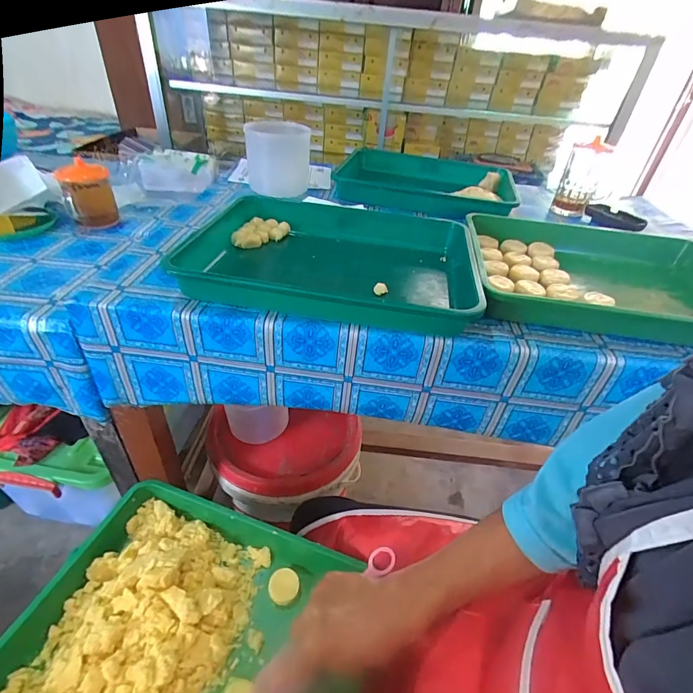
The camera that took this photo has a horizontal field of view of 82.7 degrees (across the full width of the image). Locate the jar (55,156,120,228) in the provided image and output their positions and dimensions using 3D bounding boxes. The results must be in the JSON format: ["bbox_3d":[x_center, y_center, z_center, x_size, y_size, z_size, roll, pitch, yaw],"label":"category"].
[{"bbox_3d":[-0.436,-0.251,0.671,0.076,0.102,0.084,-18,44,-26],"label":"jar"}]

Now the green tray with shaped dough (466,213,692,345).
[{"bbox_3d":[0.348,-0.097,0.542,0.353,0.047,0.264,9,39,5],"label":"green tray with shaped dough"}]

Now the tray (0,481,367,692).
[{"bbox_3d":[-0.166,0.319,0.425,0.360,0.046,0.268,15,40,12],"label":"tray"}]

